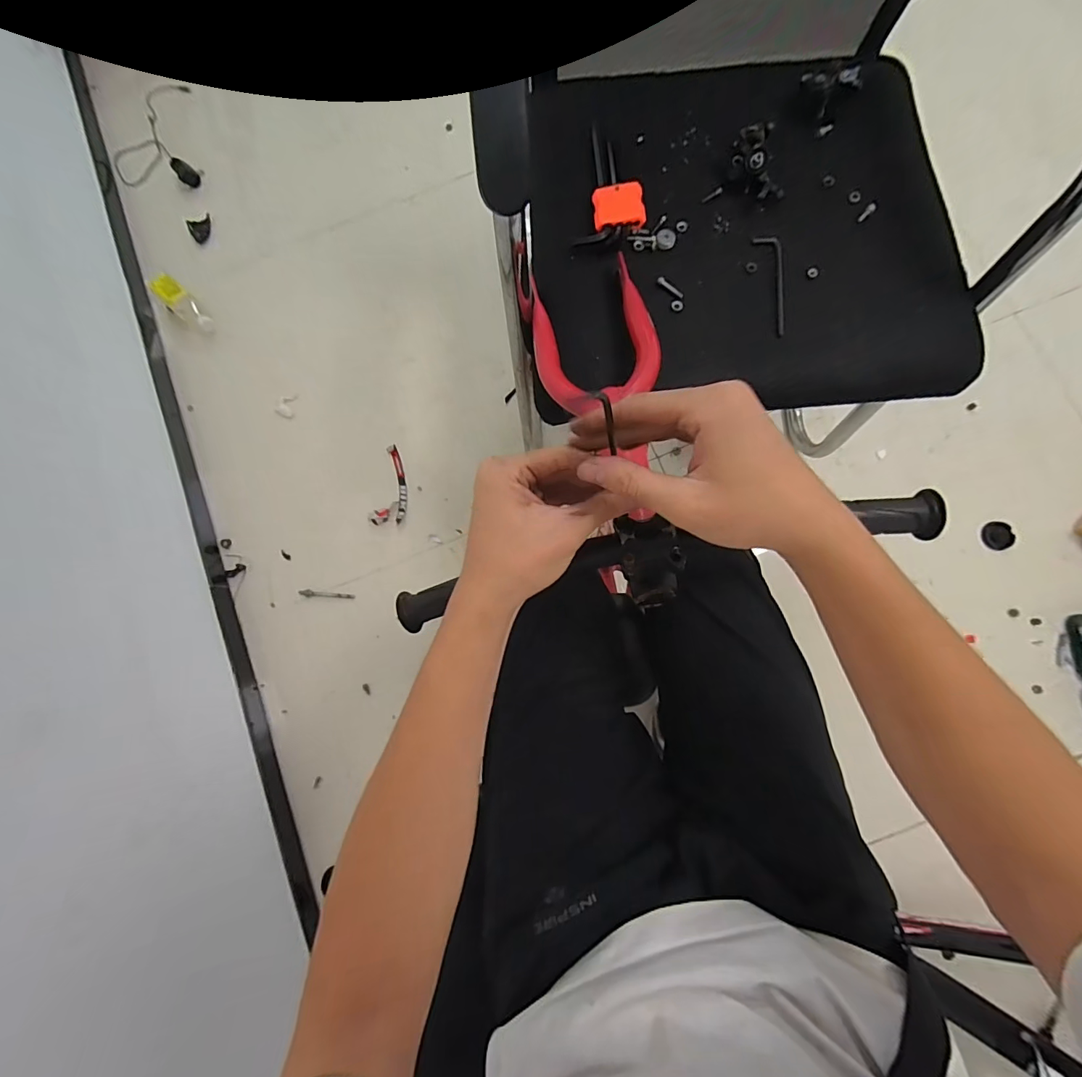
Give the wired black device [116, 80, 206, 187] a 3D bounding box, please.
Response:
[{"bbox_3d":[-0.940,-0.979,1.145,0.188,0.039,0.327,-14,82,3],"label":"wired black device"}]

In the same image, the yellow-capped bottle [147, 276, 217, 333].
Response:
[{"bbox_3d":[-0.799,-0.520,1.035,0.158,0.051,0.062,41,87,8],"label":"yellow-capped bottle"}]

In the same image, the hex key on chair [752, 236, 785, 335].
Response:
[{"bbox_3d":[0.258,-0.278,0.511,0.025,0.008,0.121,-9,82,3],"label":"hex key on chair"}]

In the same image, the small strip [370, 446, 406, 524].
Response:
[{"bbox_3d":[-0.309,-0.110,0.981,0.066,0.024,0.170,9,83,6],"label":"small strip"}]

